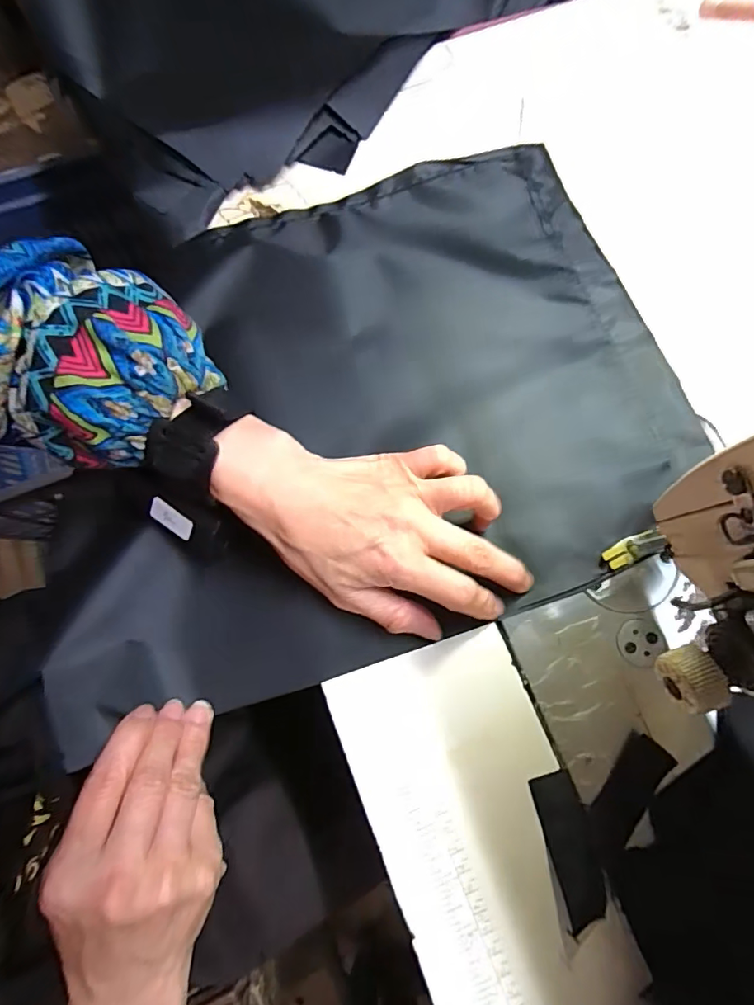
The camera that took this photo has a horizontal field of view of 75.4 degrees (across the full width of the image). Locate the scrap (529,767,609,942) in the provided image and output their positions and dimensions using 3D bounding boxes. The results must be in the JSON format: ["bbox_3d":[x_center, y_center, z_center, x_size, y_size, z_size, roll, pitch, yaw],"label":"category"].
[{"bbox_3d":[0.105,0.184,0.262,0.026,0.004,0.070,-10,74,-9],"label":"scrap"}]

